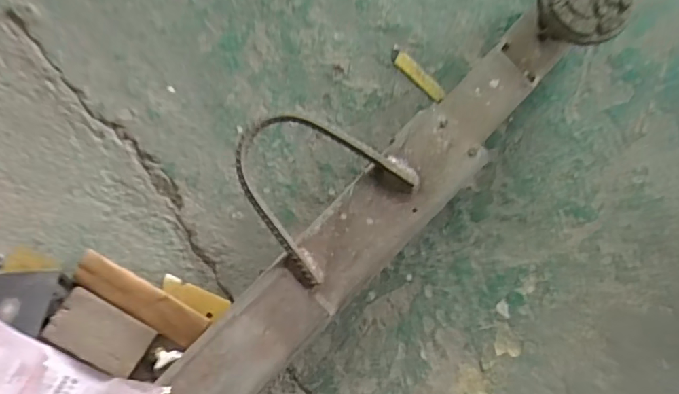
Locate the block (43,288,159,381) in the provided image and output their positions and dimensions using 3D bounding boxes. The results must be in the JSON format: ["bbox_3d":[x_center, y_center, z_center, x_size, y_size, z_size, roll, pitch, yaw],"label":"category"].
[{"bbox_3d":[-0.322,0.185,0.671,0.125,0.024,0.074,32,87,-3],"label":"block"}]

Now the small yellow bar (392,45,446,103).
[{"bbox_3d":[0.115,-0.180,0.734,0.102,0.008,0.022,42,87,-3],"label":"small yellow bar"}]

